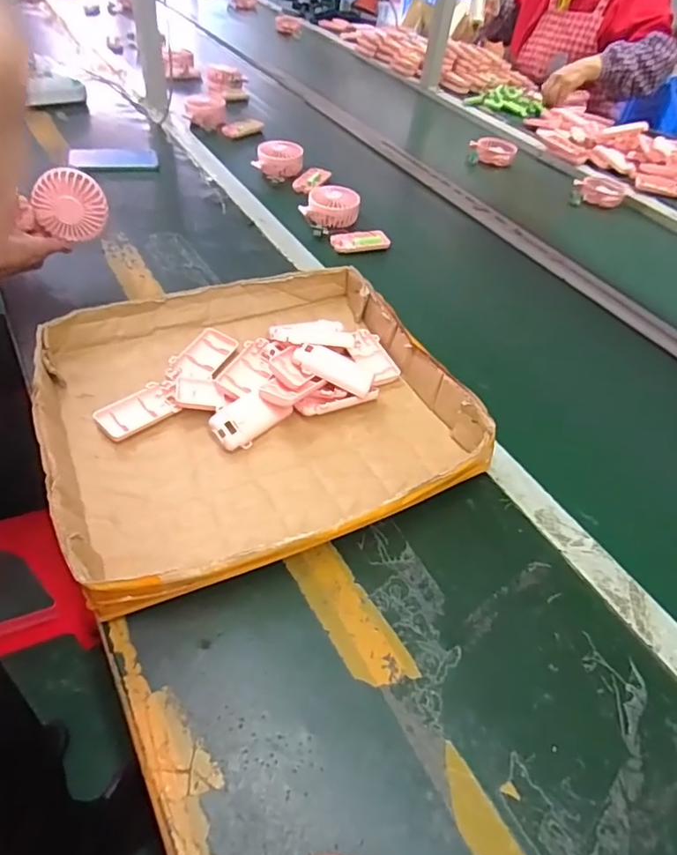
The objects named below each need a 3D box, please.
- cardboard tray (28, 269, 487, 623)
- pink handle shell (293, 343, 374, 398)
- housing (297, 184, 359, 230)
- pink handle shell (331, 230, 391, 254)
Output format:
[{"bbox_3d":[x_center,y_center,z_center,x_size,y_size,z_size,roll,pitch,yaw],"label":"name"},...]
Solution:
[{"bbox_3d":[-0.090,-0.028,0.580,0.402,0.060,0.376,-16,51,-22],"label":"cardboard tray"},{"bbox_3d":[-0.005,-0.067,0.608,0.092,0.012,0.037,25,51,-3],"label":"pink handle shell"},{"bbox_3d":[-0.014,-0.379,0.914,0.080,0.034,0.074,26,49,16],"label":"housing"},{"bbox_3d":[0.035,-0.305,0.880,0.094,0.020,0.039,-7,48,-14],"label":"pink handle shell"}]

